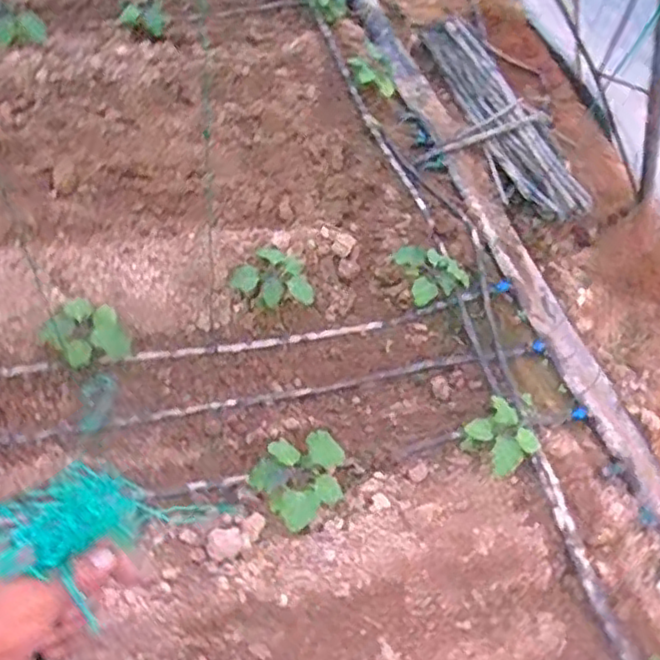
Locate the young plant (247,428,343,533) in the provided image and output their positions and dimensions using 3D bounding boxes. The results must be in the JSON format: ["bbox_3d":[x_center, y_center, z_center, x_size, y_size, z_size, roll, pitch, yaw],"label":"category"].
[{"bbox_3d":[-0.060,0.331,1.544,0.225,0.094,0.184,-37,69,-27],"label":"young plant"}]

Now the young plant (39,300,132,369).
[{"bbox_3d":[-0.620,0.006,1.686,0.172,0.088,0.187,-29,65,-24],"label":"young plant"}]

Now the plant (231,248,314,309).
[{"bbox_3d":[-0.165,-0.141,1.872,0.220,0.076,0.174,-6,59,-12],"label":"plant"}]

